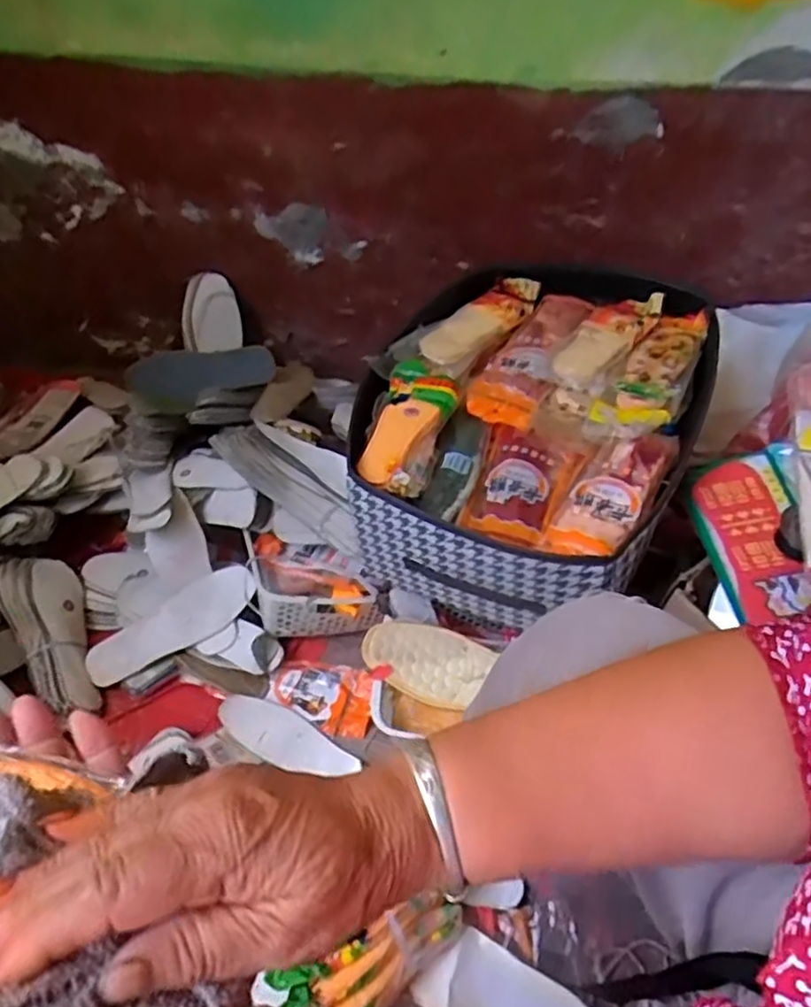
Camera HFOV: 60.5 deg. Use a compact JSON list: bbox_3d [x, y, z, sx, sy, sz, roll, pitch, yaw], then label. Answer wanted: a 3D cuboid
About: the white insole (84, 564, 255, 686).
[{"bbox_3d":[-0.292,0.155,0.872,0.222,0.020,0.067,-33,83,-11],"label":"white insole"}]

